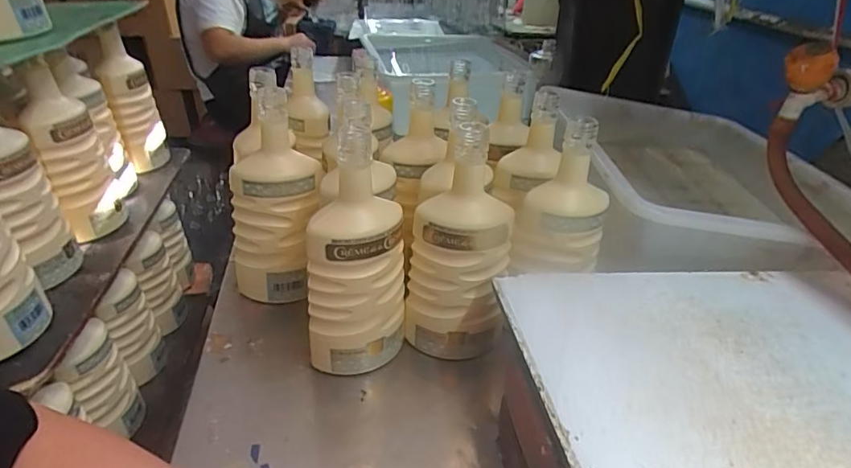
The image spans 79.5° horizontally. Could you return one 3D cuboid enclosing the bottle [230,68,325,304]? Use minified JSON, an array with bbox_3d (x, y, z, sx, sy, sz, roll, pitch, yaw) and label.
[{"bbox_3d":[-0.179,-0.047,0.590,0.106,0.244,0.093,-9,33,-19],"label":"bottle"}]

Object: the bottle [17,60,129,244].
[{"bbox_3d":[-0.428,-0.097,0.631,0.073,0.215,0.066,-17,36,-25],"label":"bottle"}]

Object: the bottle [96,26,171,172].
[{"bbox_3d":[-0.448,-0.203,0.786,0.066,0.215,0.069,-14,35,-21],"label":"bottle"}]

